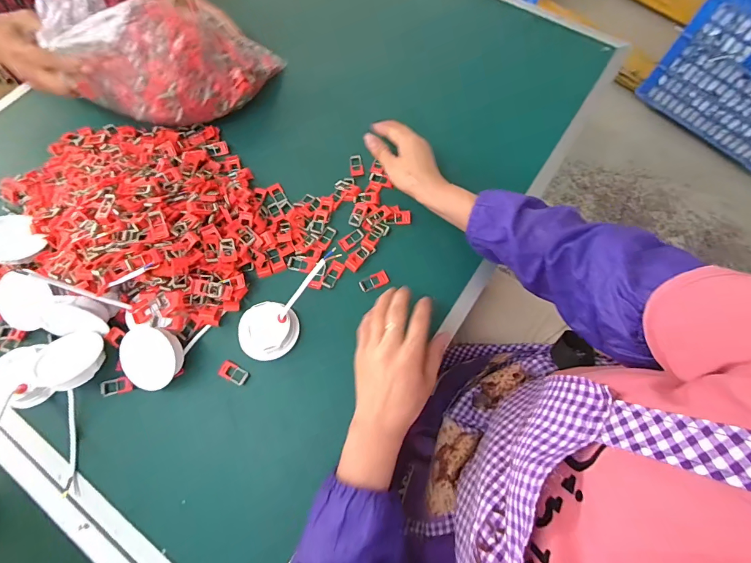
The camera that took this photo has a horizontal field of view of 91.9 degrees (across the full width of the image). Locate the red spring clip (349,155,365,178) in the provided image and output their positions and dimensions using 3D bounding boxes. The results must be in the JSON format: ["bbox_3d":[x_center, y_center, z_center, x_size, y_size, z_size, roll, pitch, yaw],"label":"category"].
[{"bbox_3d":[-0.028,-0.172,0.537,0.020,0.009,0.039,-7,69,-2],"label":"red spring clip"}]

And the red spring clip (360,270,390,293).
[{"bbox_3d":[-0.002,0.000,0.476,0.038,0.008,0.019,-21,70,-8],"label":"red spring clip"}]

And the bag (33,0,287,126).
[{"bbox_3d":[-0.273,-0.322,0.498,0.245,0.149,0.156,-20,70,-7],"label":"bag"}]

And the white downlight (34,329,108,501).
[{"bbox_3d":[-0.333,0.134,0.410,0.064,0.035,0.174,-20,70,-7],"label":"white downlight"}]

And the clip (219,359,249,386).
[{"bbox_3d":[-0.169,0.109,0.433,0.033,0.004,0.020,26,71,10],"label":"clip"}]

